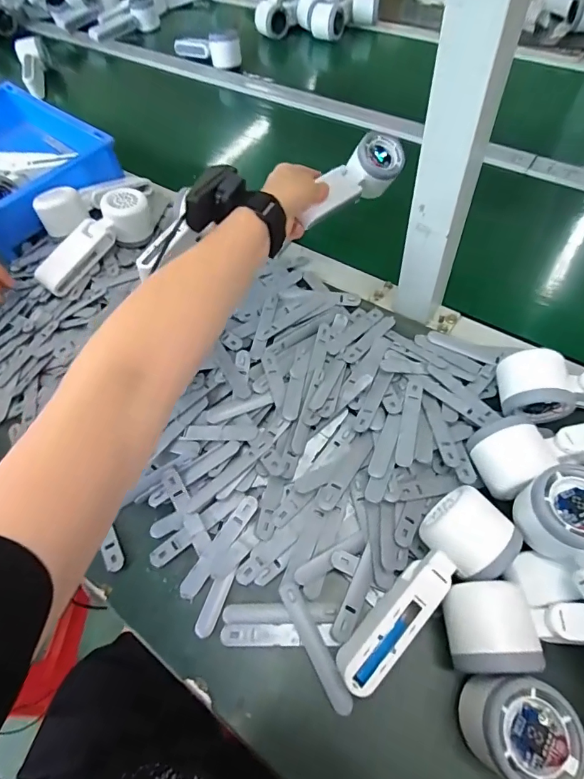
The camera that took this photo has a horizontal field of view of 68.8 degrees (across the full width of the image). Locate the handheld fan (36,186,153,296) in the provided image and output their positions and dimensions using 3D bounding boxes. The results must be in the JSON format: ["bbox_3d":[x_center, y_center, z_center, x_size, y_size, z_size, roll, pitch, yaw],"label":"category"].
[{"bbox_3d":[-0.250,-0.187,0.534,0.052,0.047,0.163,34,66,22],"label":"handheld fan"}]

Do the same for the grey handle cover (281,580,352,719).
[{"bbox_3d":[0.017,0.194,0.325,0.017,0.008,0.093,-25,60,-11],"label":"grey handle cover"}]

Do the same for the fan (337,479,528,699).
[{"bbox_3d":[0.098,0.151,0.320,0.059,0.054,0.163,39,68,24],"label":"fan"}]

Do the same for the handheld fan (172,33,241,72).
[{"bbox_3d":[-0.176,-0.706,0.890,0.167,0.058,0.046,32,66,22],"label":"handheld fan"}]

